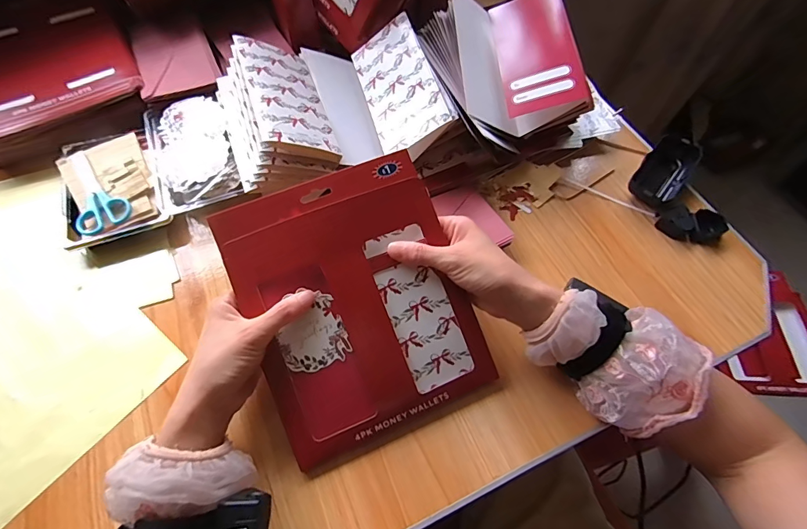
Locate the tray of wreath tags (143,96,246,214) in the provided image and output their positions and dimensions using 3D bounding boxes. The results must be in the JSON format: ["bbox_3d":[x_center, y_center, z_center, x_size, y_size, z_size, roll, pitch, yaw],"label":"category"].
[{"bbox_3d":[-0.252,-0.141,0.479,0.093,0.031,0.163,-21,65,-12],"label":"tray of wreath tags"}]

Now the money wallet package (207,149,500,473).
[{"bbox_3d":[-0.041,0.032,0.361,0.189,0.016,0.233,-22,88,-11],"label":"money wallet package"}]

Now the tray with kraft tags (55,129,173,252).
[{"bbox_3d":[-0.340,-0.092,0.473,0.105,0.025,0.155,-20,65,-12],"label":"tray with kraft tags"}]

